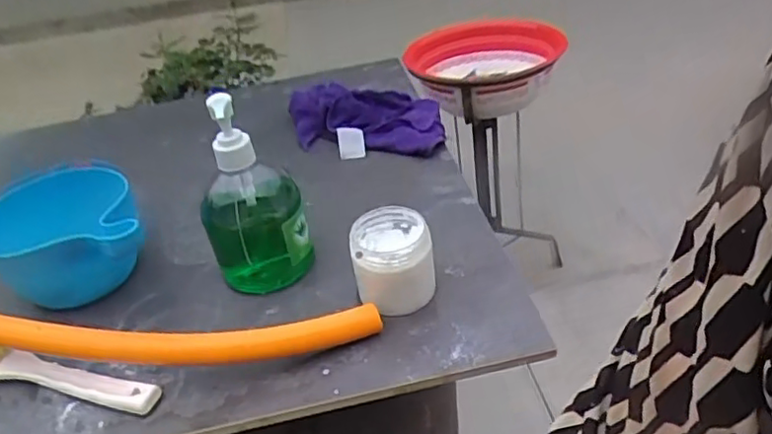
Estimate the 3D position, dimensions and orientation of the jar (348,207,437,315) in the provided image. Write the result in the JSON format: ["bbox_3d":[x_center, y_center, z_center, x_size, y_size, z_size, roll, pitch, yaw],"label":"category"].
[{"bbox_3d":[0.004,0.034,0.519,0.062,0.069,0.065,-5,34,3],"label":"jar"}]

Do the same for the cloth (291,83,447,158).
[{"bbox_3d":[-0.027,-0.121,0.773,0.202,0.040,0.140,0,34,10],"label":"cloth"}]

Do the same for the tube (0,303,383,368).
[{"bbox_3d":[-0.254,0.089,0.508,0.495,0.049,0.084,0,34,11],"label":"tube"}]

